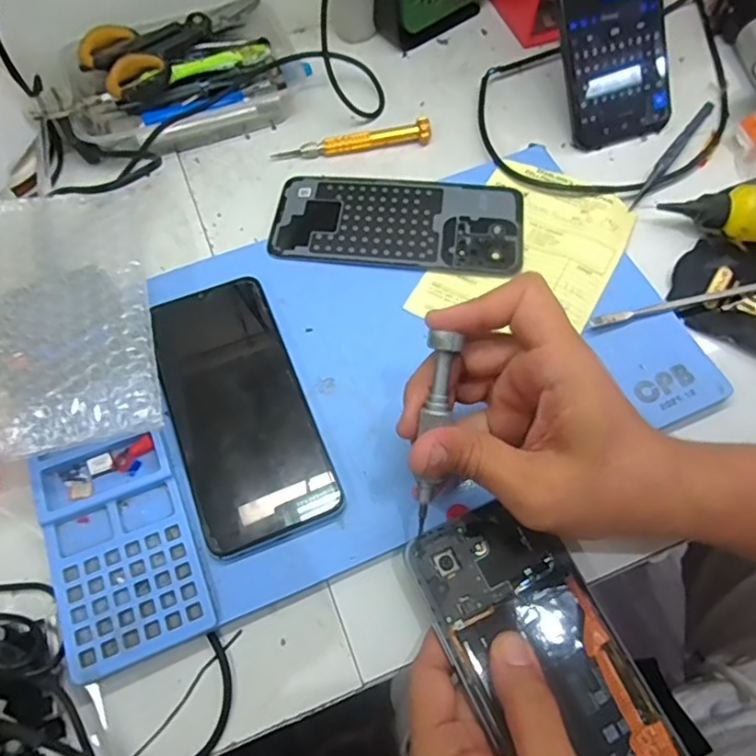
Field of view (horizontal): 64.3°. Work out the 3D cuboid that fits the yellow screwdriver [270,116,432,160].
[{"bbox_3d":[-0.018,-0.175,0.444,0.114,0.018,0.011,-7,65,-4],"label":"yellow screwdriver"}]

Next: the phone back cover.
[{"bbox_3d":[0.013,-0.107,0.409,0.168,0.006,0.080,5,65,2],"label":"phone back cover"}]

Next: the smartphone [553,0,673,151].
[{"bbox_3d":[0.163,-0.253,0.420,0.079,0.010,0.167,-19,110,-9],"label":"smartphone"}]

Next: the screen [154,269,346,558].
[{"bbox_3d":[-0.080,0.015,0.345,0.075,0.011,0.159,-21,67,-10],"label":"screen"}]

